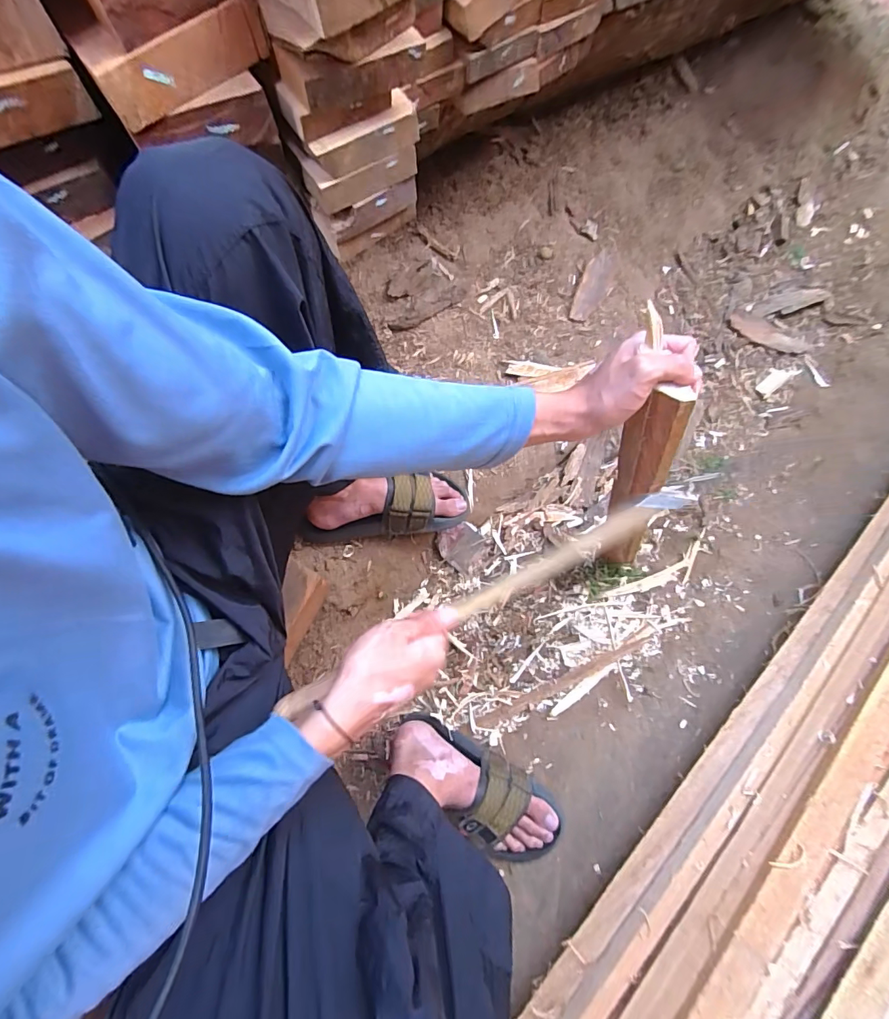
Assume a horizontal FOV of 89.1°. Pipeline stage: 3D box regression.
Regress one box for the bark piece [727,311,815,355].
[{"bbox_3d":[0.658,-0.353,0.914,0.178,0.010,0.055,25,79,-4],"label":"bark piece"}]

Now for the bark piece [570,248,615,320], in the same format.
[{"bbox_3d":[0.291,-0.433,0.869,0.054,0.006,0.194,26,72,-5],"label":"bark piece"}]

